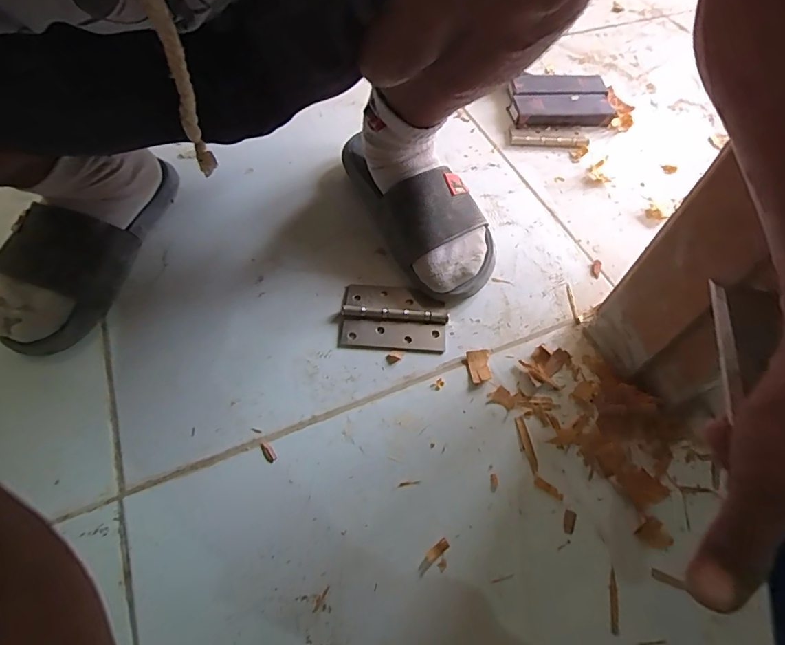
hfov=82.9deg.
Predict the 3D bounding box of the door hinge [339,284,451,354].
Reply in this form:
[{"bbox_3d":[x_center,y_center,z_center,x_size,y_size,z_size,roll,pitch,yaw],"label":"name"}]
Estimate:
[{"bbox_3d":[0.002,-0.007,0.439,0.099,0.012,0.072,3,57,0],"label":"door hinge"}]

